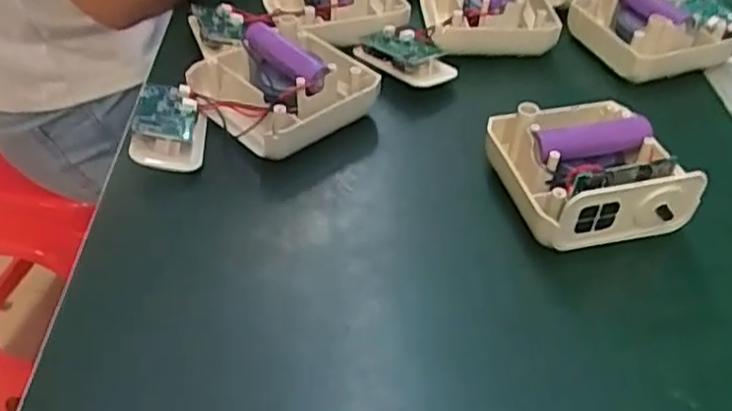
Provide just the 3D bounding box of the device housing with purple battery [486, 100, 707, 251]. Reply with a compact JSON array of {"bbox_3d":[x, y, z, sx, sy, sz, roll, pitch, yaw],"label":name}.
[{"bbox_3d":[0.119,-0.022,0.381,0.088,0.050,0.098,-6,45,-10],"label":"device housing with purple battery"}]

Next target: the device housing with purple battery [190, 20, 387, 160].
[{"bbox_3d":[-0.053,-0.078,0.428,0.093,0.050,0.090,-32,53,-33],"label":"device housing with purple battery"}]

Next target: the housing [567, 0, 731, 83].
[{"bbox_3d":[0.233,-0.140,0.524,0.137,0.040,0.095,-12,44,-17],"label":"housing"}]

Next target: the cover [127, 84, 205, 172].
[{"bbox_3d":[-0.115,-0.045,0.403,0.038,0.023,0.060,0,44,-4],"label":"cover"}]

